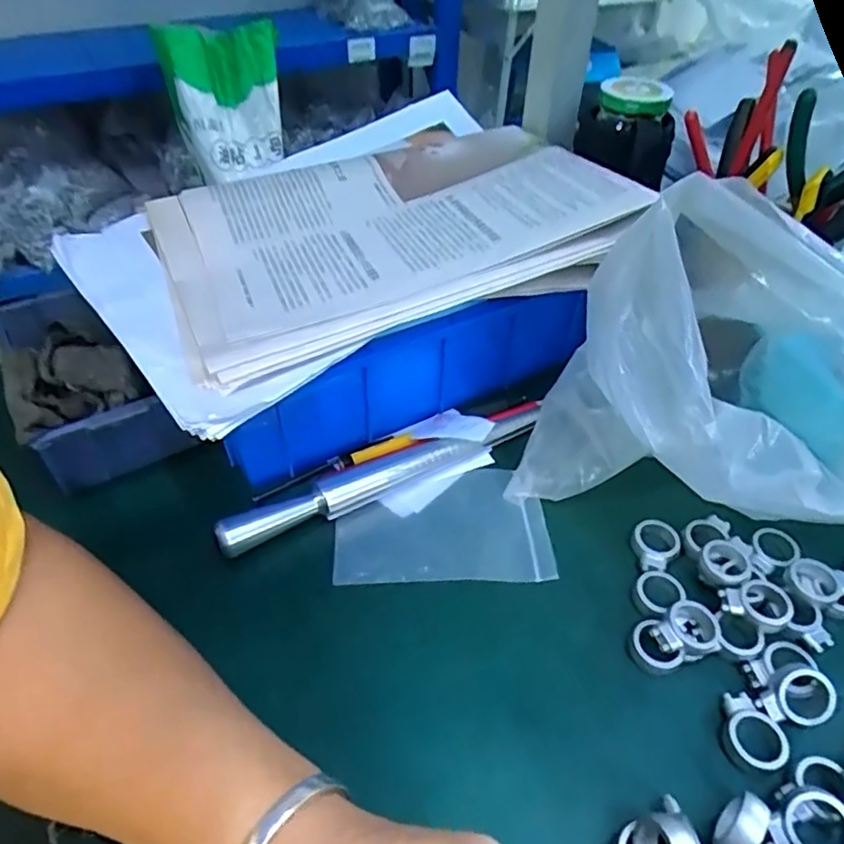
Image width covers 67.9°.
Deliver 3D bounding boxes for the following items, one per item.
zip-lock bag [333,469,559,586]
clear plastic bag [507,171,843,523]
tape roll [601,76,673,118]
[{"bbox_3d":[0.012,0.061,0.372,0.122,0.006,0.076,-1,44,-3],"label":"zip-lock bag"},{"bbox_3d":[0.152,-0.014,0.324,0.177,0.173,0.122,-3,46,-3],"label":"clear plastic bag"},{"bbox_3d":[0.144,-0.219,0.423,0.044,0.018,0.044,0,46,0],"label":"tape roll"}]

